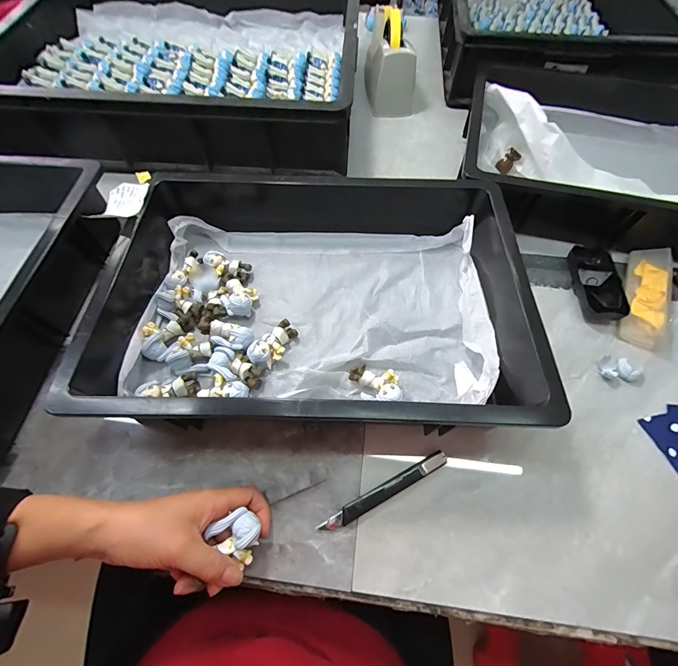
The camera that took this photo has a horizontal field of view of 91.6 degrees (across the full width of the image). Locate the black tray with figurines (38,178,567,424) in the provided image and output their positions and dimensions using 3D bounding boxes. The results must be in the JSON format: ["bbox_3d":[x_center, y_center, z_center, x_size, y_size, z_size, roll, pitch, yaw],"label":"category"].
[{"bbox_3d":[-0.047,-0.071,0.395,0.509,0.097,0.361,1,62,0],"label":"black tray with figurines"}]

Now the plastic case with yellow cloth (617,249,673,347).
[{"bbox_3d":[0.403,-0.054,0.428,0.044,0.023,0.151,24,64,12],"label":"plastic case with yellow cloth"}]

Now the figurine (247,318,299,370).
[{"bbox_3d":[-0.079,0.013,0.393,0.039,0.023,0.065,32,54,13],"label":"figurine"}]

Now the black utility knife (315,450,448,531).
[{"bbox_3d":[0.048,0.159,0.332,0.140,0.006,0.016,-24,65,-13],"label":"black utility knife"}]

